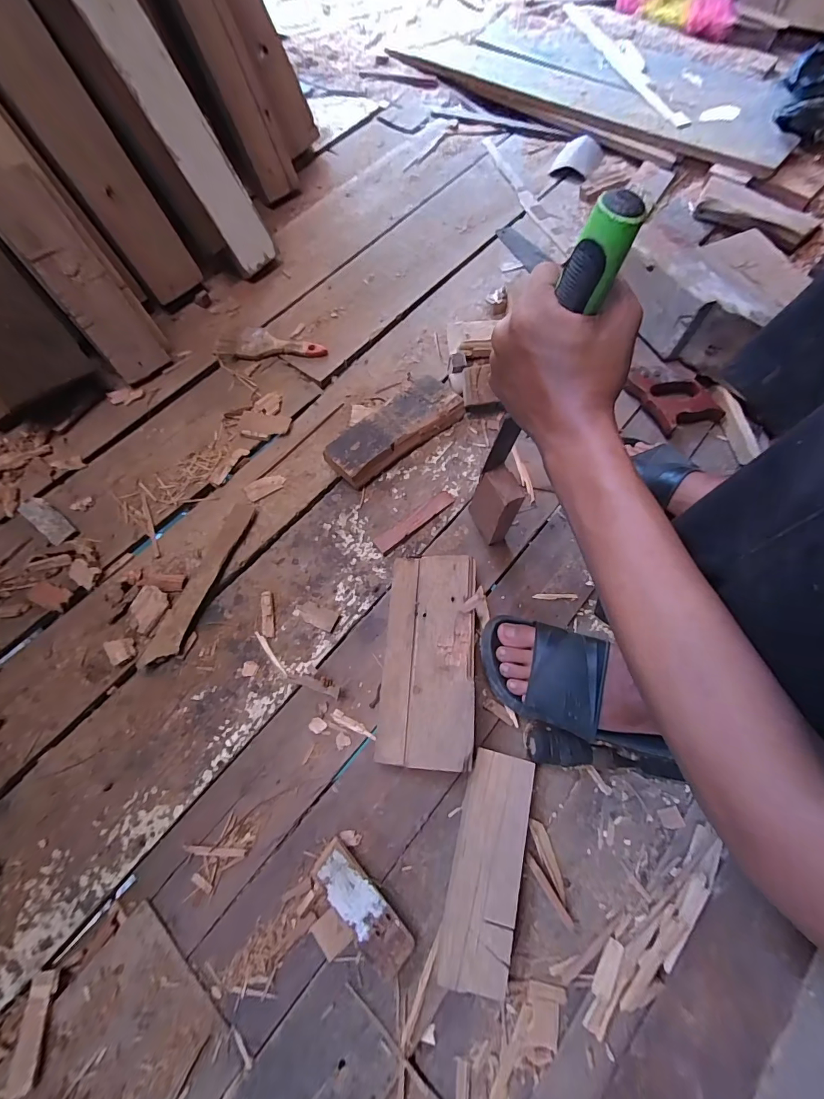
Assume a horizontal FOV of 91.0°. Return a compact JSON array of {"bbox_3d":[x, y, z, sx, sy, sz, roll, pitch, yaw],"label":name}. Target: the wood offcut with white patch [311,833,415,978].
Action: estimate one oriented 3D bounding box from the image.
[{"bbox_3d":[-0.051,0.360,0.412,0.120,0.034,0.038,43,75,15],"label":"wood offcut with white patch"}]

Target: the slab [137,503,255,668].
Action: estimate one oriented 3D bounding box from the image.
[{"bbox_3d":[-0.291,0.040,0.561,0.042,0.020,0.244,18,70,7],"label":"slab"}]

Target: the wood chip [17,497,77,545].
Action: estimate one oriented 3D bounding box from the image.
[{"bbox_3d":[-0.554,-0.047,0.613,0.111,0.006,0.035,35,73,13],"label":"wood chip"}]

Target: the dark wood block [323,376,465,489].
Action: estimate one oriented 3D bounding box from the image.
[{"bbox_3d":[-0.026,-0.189,0.643,0.224,0.040,0.087,-39,73,-13],"label":"dark wood block"}]

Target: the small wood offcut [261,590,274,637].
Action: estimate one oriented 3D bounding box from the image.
[{"bbox_3d":[-0.194,0.087,0.544,0.016,0.011,0.061,-10,69,-3],"label":"small wood offcut"}]

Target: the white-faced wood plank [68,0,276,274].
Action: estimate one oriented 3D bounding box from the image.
[{"bbox_3d":[-0.388,-0.707,0.617,0.025,0.492,0.089,25,68,43],"label":"white-faced wood plank"}]

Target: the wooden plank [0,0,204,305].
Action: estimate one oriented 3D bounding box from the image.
[{"bbox_3d":[-0.559,-0.727,0.513,0.097,0.734,0.028,-42,46,-14],"label":"wooden plank"}]

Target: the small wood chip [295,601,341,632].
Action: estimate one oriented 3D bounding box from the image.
[{"bbox_3d":[-0.128,0.088,0.544,0.059,0.004,0.026,23,71,9],"label":"small wood chip"}]

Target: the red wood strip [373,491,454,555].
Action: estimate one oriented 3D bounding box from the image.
[{"bbox_3d":[0.005,-0.044,0.595,0.136,0.009,0.027,-37,73,-13],"label":"red wood strip"}]

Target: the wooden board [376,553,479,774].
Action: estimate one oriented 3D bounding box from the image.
[{"bbox_3d":[0.021,0.121,0.478,0.105,0.024,0.237,3,69,2],"label":"wooden board"}]

